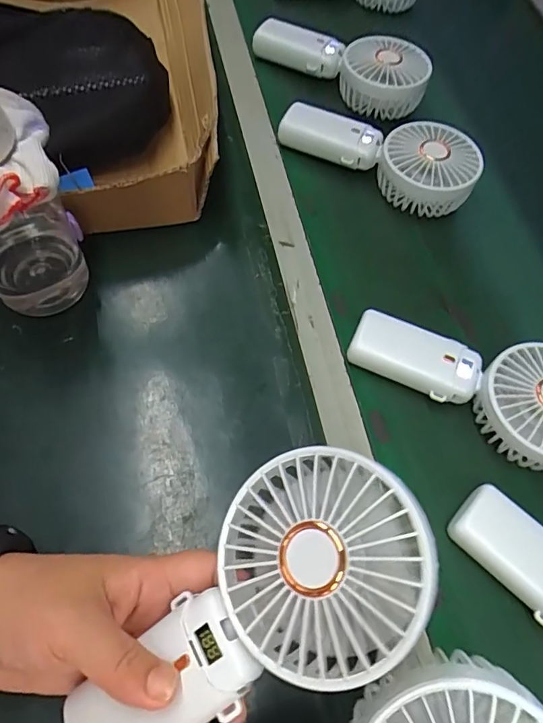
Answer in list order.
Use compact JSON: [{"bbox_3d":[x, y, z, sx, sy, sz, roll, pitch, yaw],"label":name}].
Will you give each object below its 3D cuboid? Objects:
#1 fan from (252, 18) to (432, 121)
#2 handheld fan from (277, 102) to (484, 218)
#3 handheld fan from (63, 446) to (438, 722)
[{"bbox_3d":[0.073,-0.317,0.516,0.190,0.045,0.081,33,62,7],"label":"fan"},{"bbox_3d":[0.104,-0.201,0.459,0.183,0.040,0.076,29,62,6],"label":"handheld fan"},{"bbox_3d":[-0.014,0.112,0.208,0.182,0.033,0.080,-42,71,7],"label":"handheld fan"}]

